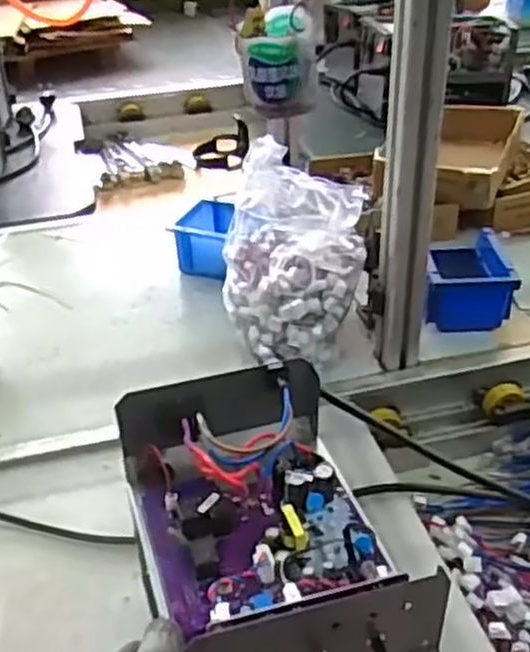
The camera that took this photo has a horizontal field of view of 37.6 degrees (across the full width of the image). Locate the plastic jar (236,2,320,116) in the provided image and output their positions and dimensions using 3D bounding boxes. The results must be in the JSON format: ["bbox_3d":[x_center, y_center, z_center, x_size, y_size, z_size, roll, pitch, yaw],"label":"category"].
[{"bbox_3d":[0.011,-0.214,0.636,0.062,0.072,0.062,-3,34,-1],"label":"plastic jar"}]

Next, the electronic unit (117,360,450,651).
[{"bbox_3d":[0.002,0.161,0.516,0.145,0.158,0.224,-12,35,-14],"label":"electronic unit"}]

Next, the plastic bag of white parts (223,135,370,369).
[{"bbox_3d":[0.031,-0.075,0.852,0.152,0.169,0.159,0,34,3],"label":"plastic bag of white parts"}]

